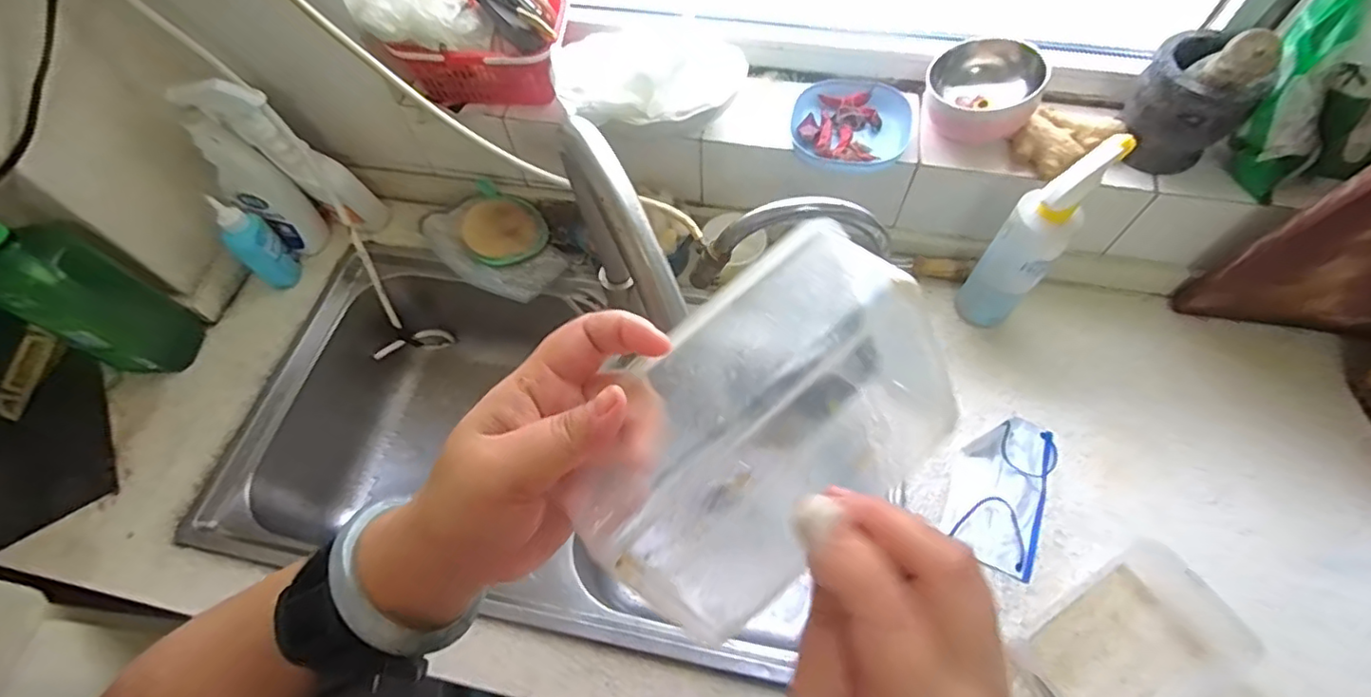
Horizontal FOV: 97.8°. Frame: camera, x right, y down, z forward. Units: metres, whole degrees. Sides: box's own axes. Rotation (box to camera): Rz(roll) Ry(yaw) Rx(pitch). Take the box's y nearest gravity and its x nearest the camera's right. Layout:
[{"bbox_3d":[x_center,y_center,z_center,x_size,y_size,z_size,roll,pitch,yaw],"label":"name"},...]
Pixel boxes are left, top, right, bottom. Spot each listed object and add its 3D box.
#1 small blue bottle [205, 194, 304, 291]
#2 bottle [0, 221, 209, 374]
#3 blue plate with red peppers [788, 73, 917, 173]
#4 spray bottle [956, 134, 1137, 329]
[{"bbox_3d":[-0.560,-0.131,0.785,0.047,0.139,0.053,-8,61,-2],"label":"small blue bottle"},{"bbox_3d":[-0.673,-0.062,0.667,0.066,0.287,0.104,27,65,17],"label":"bottle"},{"bbox_3d":[0.198,-0.266,0.701,0.132,0.035,0.131,-1,61,2],"label":"blue plate with red peppers"},{"bbox_3d":[0.375,-0.114,0.656,0.064,0.252,0.079,33,67,19],"label":"spray bottle"}]

